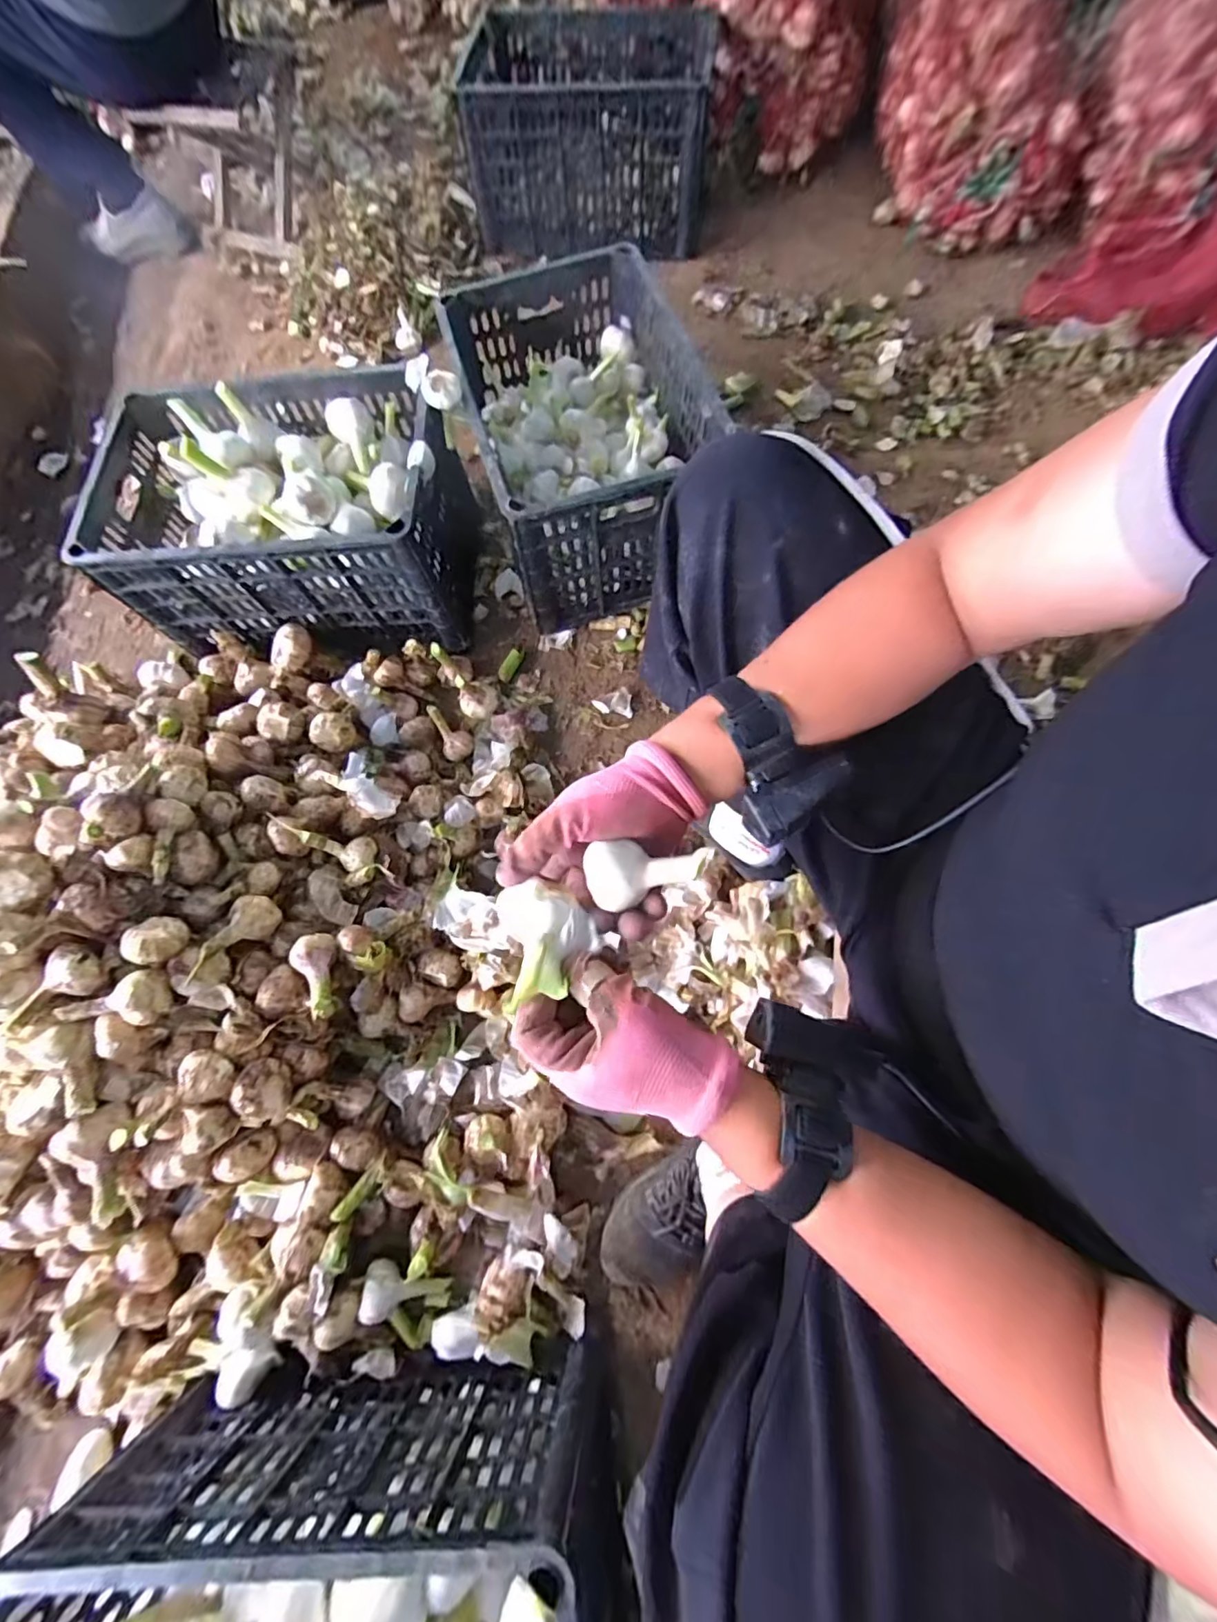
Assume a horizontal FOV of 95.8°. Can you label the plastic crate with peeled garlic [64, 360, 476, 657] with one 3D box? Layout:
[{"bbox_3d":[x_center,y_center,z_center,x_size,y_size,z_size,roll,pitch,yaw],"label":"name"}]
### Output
[{"bbox_3d":[-0.430,-0.405,0.743,0.421,0.185,0.273,-2,73,2],"label":"plastic crate with peeled garlic"}]

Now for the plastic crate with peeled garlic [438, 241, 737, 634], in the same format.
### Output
[{"bbox_3d":[-0.038,-0.526,0.788,0.281,0.222,0.409,-17,73,-3],"label":"plastic crate with peeled garlic"}]

